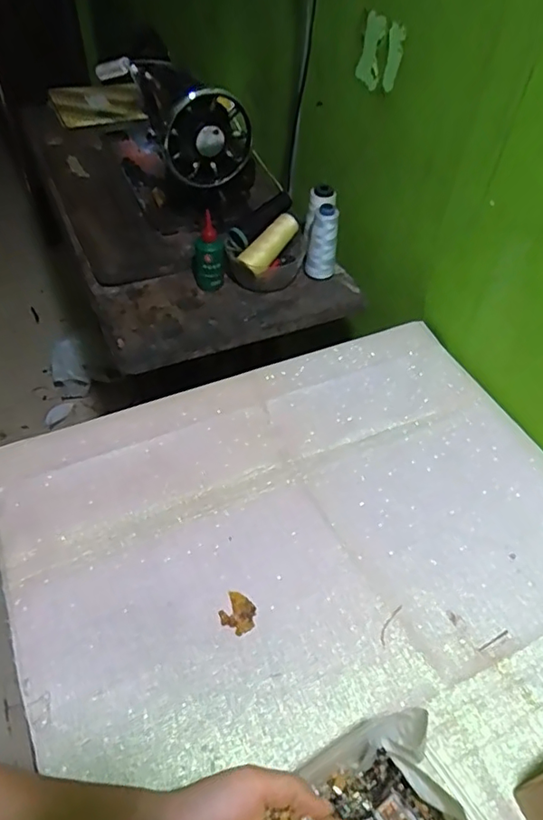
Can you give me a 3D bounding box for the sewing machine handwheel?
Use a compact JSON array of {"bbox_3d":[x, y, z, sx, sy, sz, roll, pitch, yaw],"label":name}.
[{"bbox_3d":[-0.092,-0.390,0.805,0.127,0.127,0.049,-3,49,-3],"label":"sewing machine handwheel"}]

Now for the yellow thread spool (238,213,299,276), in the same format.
[{"bbox_3d":[-0.002,-0.249,0.834,0.036,0.035,0.113,35,77,26],"label":"yellow thread spool"}]

